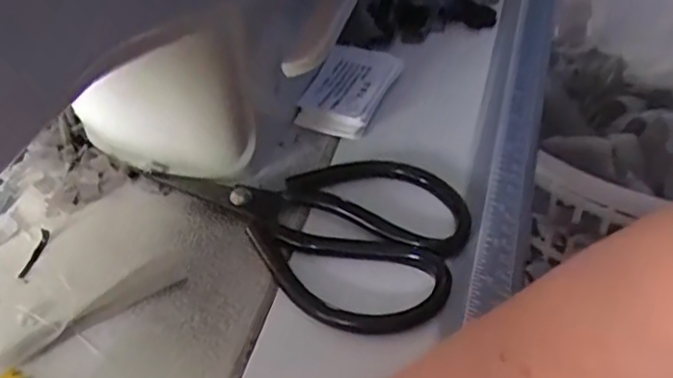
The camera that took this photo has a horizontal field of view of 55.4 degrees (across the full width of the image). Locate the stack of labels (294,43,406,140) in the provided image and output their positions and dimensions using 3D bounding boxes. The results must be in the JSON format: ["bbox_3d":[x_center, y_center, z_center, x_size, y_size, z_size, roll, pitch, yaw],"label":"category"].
[{"bbox_3d":[0.010,-0.066,0.412,0.045,0.013,0.078,17,50,18],"label":"stack of labels"}]

